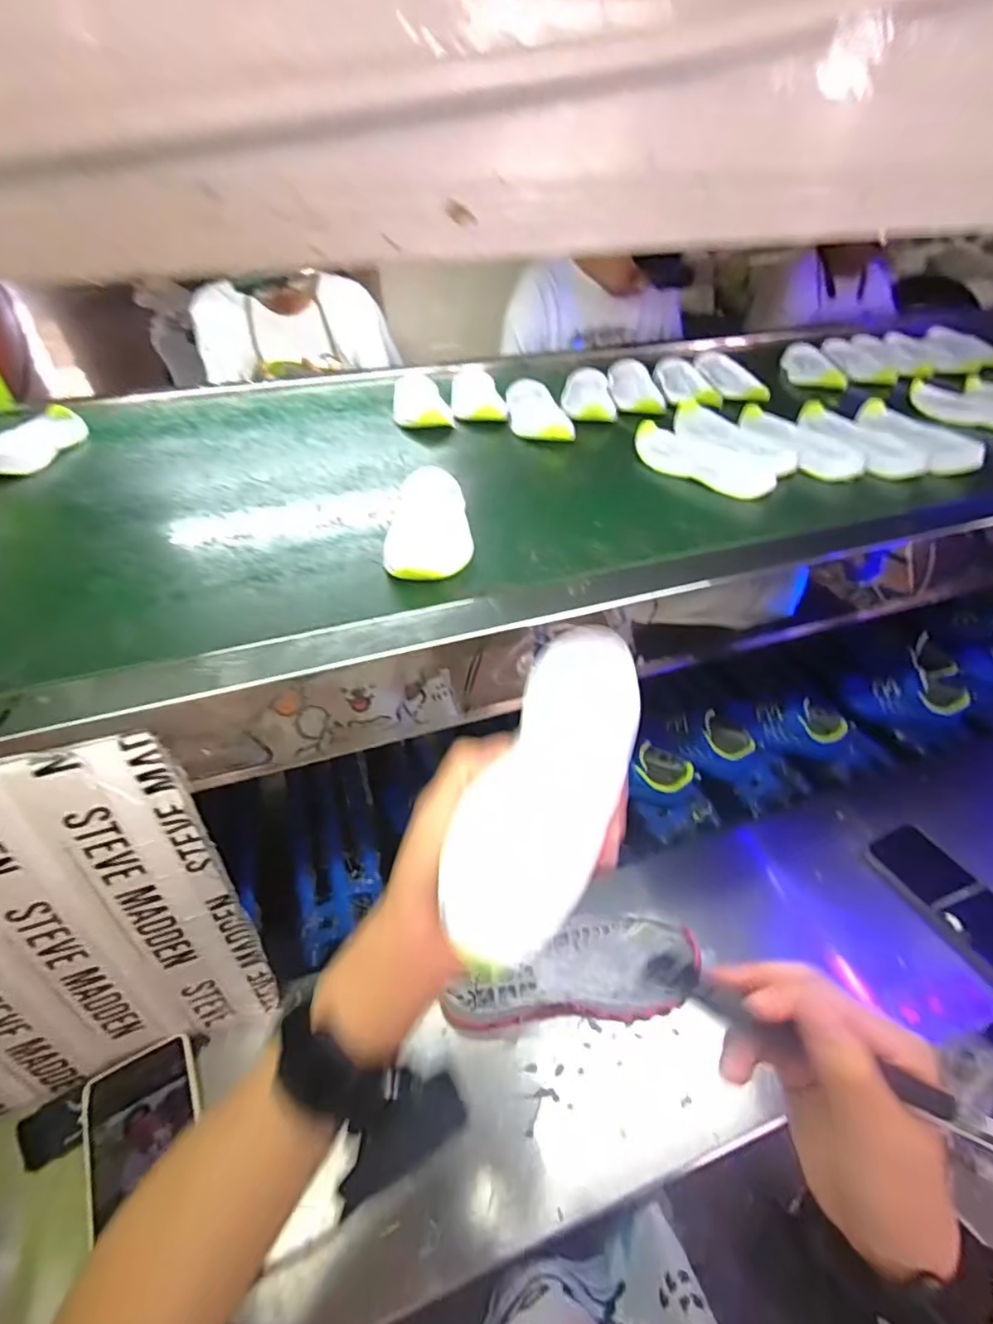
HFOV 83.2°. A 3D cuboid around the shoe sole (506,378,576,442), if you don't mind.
[{"bbox_3d":[0.052,-0.331,0.738,0.071,0.031,0.170,-3,41,-3],"label":"shoe sole"}]

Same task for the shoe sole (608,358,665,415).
[{"bbox_3d":[0.203,-0.414,0.830,0.065,0.021,0.201,1,41,2],"label":"shoe sole"}]

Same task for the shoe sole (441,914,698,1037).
[{"bbox_3d":[0.072,0.289,0.535,0.232,0.033,0.093,-1,40,-4],"label":"shoe sole"}]

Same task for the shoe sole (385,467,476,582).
[{"bbox_3d":[-0.058,-0.130,0.509,0.070,0.025,0.162,0,41,0],"label":"shoe sole"}]

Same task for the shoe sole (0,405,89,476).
[{"bbox_3d":[-0.541,-0.269,0.667,0.058,0.025,0.170,-4,41,-4],"label":"shoe sole"}]

